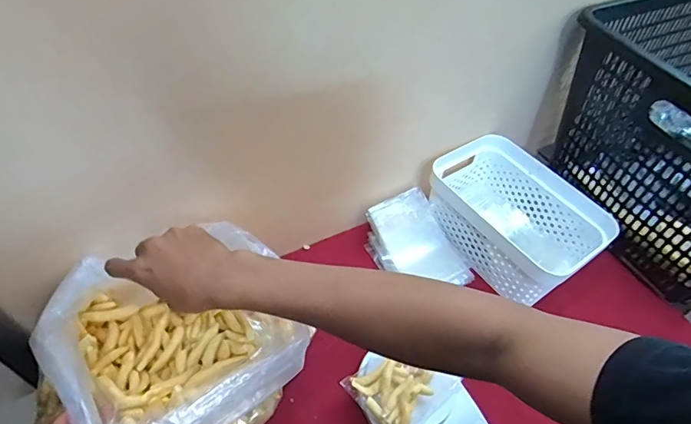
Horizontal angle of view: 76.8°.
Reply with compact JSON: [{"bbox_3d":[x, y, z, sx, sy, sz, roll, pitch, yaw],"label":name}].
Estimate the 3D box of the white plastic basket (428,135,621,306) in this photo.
[{"bbox_3d":[0.251,-0.006,0.698,0.171,0.097,0.282,-27,58,-25],"label":"white plastic basket"}]

